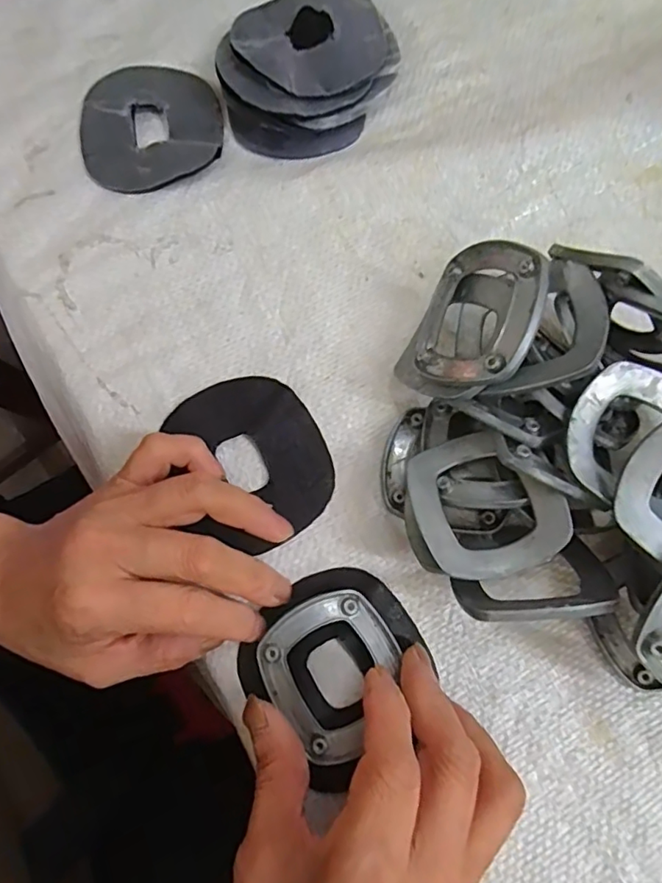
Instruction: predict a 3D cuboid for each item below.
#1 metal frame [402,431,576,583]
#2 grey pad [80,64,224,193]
[{"bbox_3d":[0.060,0.025,0.225,0.054,0.008,0.061,-26,61,-4],"label":"metal frame"},{"bbox_3d":[-0.100,-0.175,0.308,0.075,0.007,0.083,-7,75,0],"label":"grey pad"}]

